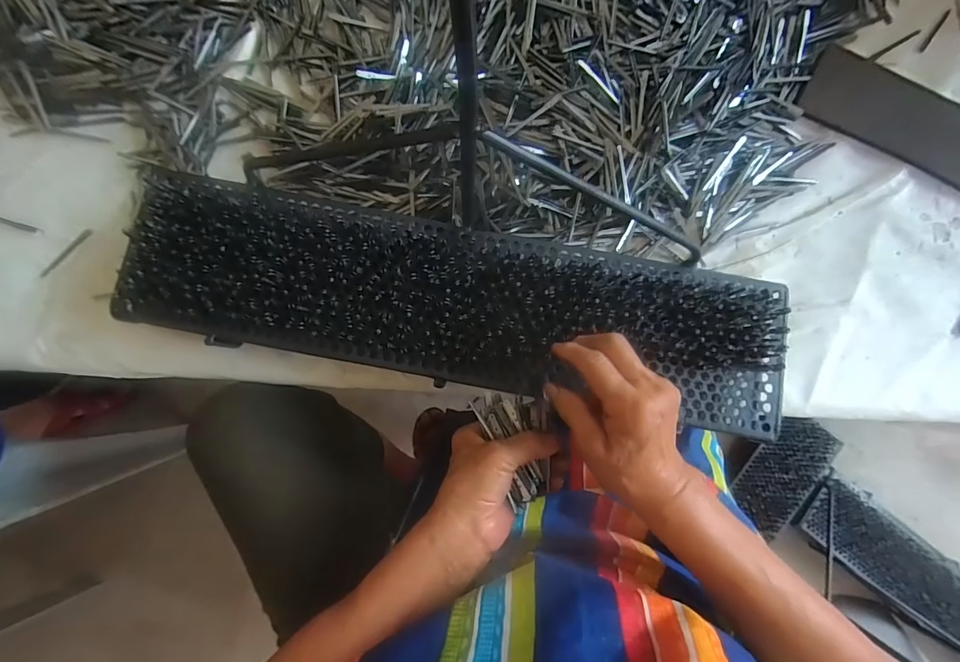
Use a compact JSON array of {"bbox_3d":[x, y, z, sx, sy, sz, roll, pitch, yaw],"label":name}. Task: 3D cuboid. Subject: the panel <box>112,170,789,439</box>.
[{"bbox_3d":[-0.020,-0.028,0.392,0.586,0.034,0.147,9,86,-1],"label":"panel"}]

